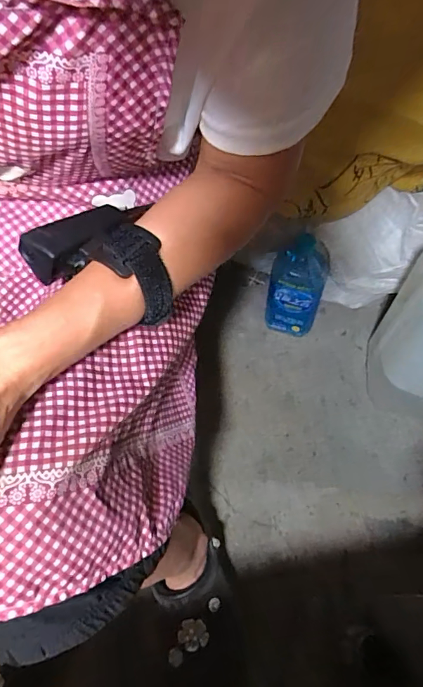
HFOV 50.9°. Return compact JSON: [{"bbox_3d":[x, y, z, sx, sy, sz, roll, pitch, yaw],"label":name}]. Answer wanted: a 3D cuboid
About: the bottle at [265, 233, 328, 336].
[{"bbox_3d":[0.143,-0.090,0.764,0.087,0.196,0.074,12,61,9],"label":"bottle"}]

